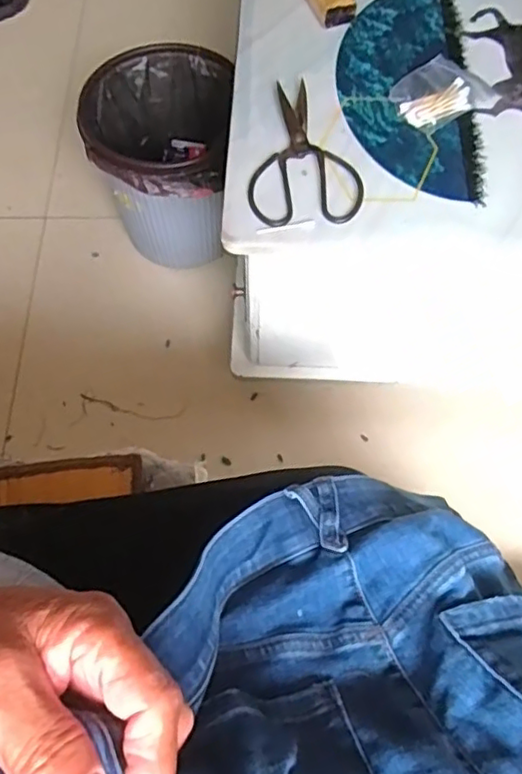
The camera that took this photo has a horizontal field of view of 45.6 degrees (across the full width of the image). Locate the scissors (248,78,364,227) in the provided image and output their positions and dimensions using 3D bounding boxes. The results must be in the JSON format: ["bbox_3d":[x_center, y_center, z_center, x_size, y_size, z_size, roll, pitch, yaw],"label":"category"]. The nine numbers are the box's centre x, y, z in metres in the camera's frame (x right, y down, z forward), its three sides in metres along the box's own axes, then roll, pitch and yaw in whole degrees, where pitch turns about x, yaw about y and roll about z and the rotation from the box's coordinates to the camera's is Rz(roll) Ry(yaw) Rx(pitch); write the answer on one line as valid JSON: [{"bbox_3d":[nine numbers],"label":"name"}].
[{"bbox_3d":[0.041,-0.250,0.653,0.114,0.007,0.188,-4,66,-2],"label":"scissors"}]

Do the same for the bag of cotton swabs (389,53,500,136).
[{"bbox_3d":[0.198,-0.322,0.689,0.106,0.015,0.084,-41,72,-17],"label":"bag of cotton swabs"}]

